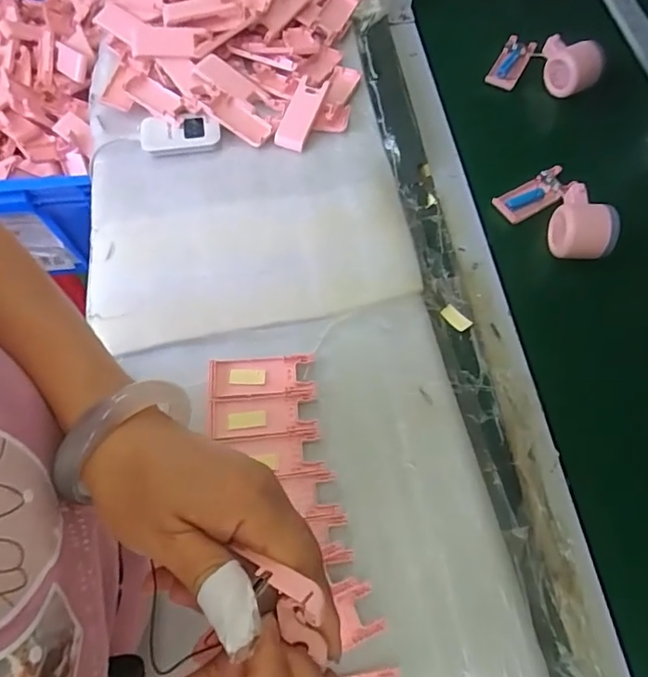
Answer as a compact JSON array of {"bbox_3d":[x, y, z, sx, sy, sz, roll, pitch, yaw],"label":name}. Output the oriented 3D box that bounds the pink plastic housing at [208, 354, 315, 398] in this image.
[{"bbox_3d":[-0.063,0.037,0.513,0.102,0.006,0.038,-2,64,-1],"label":"pink plastic housing"}]

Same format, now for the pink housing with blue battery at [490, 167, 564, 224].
[{"bbox_3d":[0.248,-0.170,0.617,0.093,0.017,0.038,-29,68,-13],"label":"pink housing with blue battery"}]

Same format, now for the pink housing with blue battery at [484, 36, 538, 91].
[{"bbox_3d":[0.259,-0.382,0.719,0.040,0.016,0.087,27,79,13],"label":"pink housing with blue battery"}]

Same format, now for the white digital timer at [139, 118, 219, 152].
[{"bbox_3d":[-0.180,-0.256,0.647,0.099,0.014,0.047,-2,64,-1],"label":"white digital timer"}]

